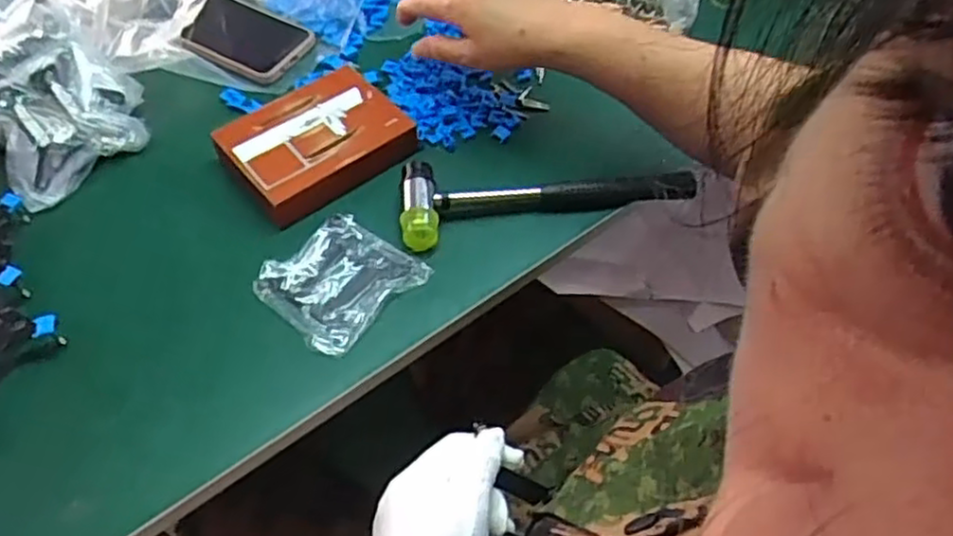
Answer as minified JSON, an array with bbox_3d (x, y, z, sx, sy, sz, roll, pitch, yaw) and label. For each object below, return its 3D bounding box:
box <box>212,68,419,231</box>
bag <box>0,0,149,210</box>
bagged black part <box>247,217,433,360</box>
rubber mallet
[{"bbox_3d":[-0.133,-0.108,0.594,0.143,0.029,0.109,-34,64,-23],"label":"box"},{"bbox_3d":[-0.444,-0.201,0.623,0.356,0.072,0.123,36,61,19],"label":"bag"},{"bbox_3d":[-0.103,0.007,0.534,0.094,0.009,0.100,38,62,20],"label":"bagged black part"},{"bbox_3d":[0.055,-0.064,0.577,0.239,0.025,0.063,-9,57,-9],"label":"rubber mallet"}]

